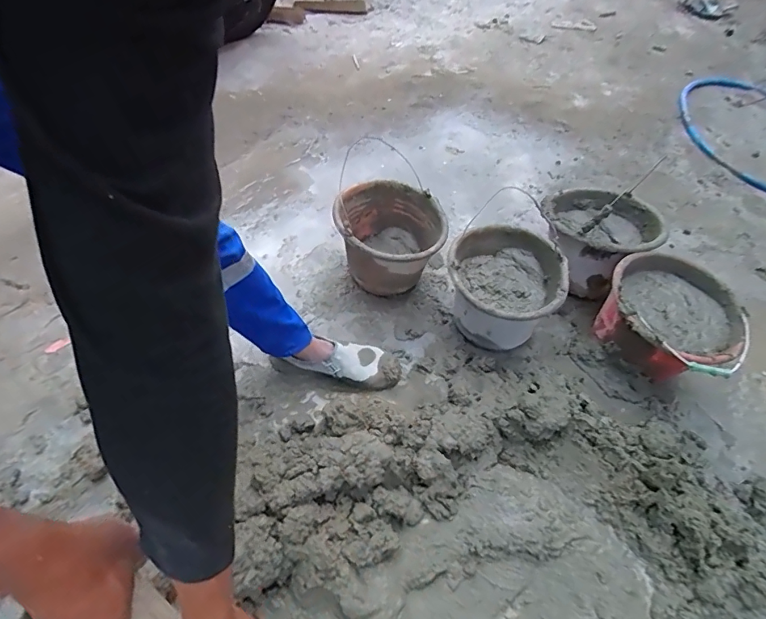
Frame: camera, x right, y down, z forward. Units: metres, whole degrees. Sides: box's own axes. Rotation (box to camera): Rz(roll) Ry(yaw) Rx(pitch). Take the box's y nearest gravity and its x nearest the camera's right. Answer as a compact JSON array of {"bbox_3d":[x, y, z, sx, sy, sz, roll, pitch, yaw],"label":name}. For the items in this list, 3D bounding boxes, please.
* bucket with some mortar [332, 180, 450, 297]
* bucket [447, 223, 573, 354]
[{"bbox_3d":[0.011,-0.172,1.157,0.251,0.213,0.308,-6,52,-6],"label":"bucket with some mortar"},{"bbox_3d":[0.266,-0.043,1.064,0.238,0.219,0.283,10,52,6],"label":"bucket"}]

